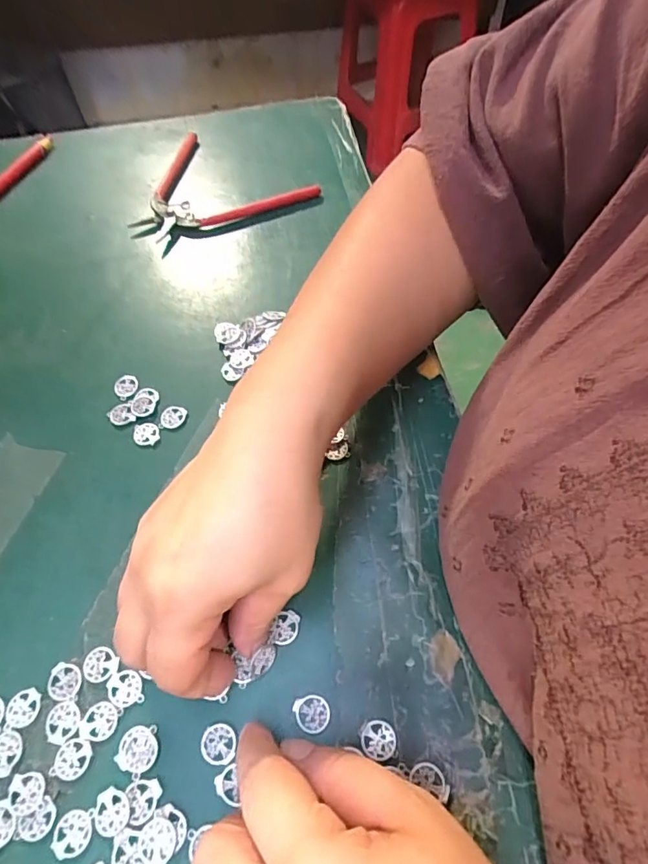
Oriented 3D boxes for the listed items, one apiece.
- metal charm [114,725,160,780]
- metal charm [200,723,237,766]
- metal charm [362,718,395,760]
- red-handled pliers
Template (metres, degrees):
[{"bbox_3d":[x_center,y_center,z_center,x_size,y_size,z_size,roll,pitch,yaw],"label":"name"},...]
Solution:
[{"bbox_3d":[-0.080,0.136,0.210,0.017,0.004,0.019,9,61,8],"label":"metal charm"},{"bbox_3d":[-0.046,0.134,0.211,0.014,0.004,0.014,2,60,4],"label":"metal charm"},{"bbox_3d":[0.023,0.131,0.209,0.014,0.004,0.014,-1,60,2],"label":"metal charm"},{"bbox_3d":[-0.089,-0.219,0.420,0.153,0.011,0.119,-13,60,-4],"label":"red-handled pliers"}]

